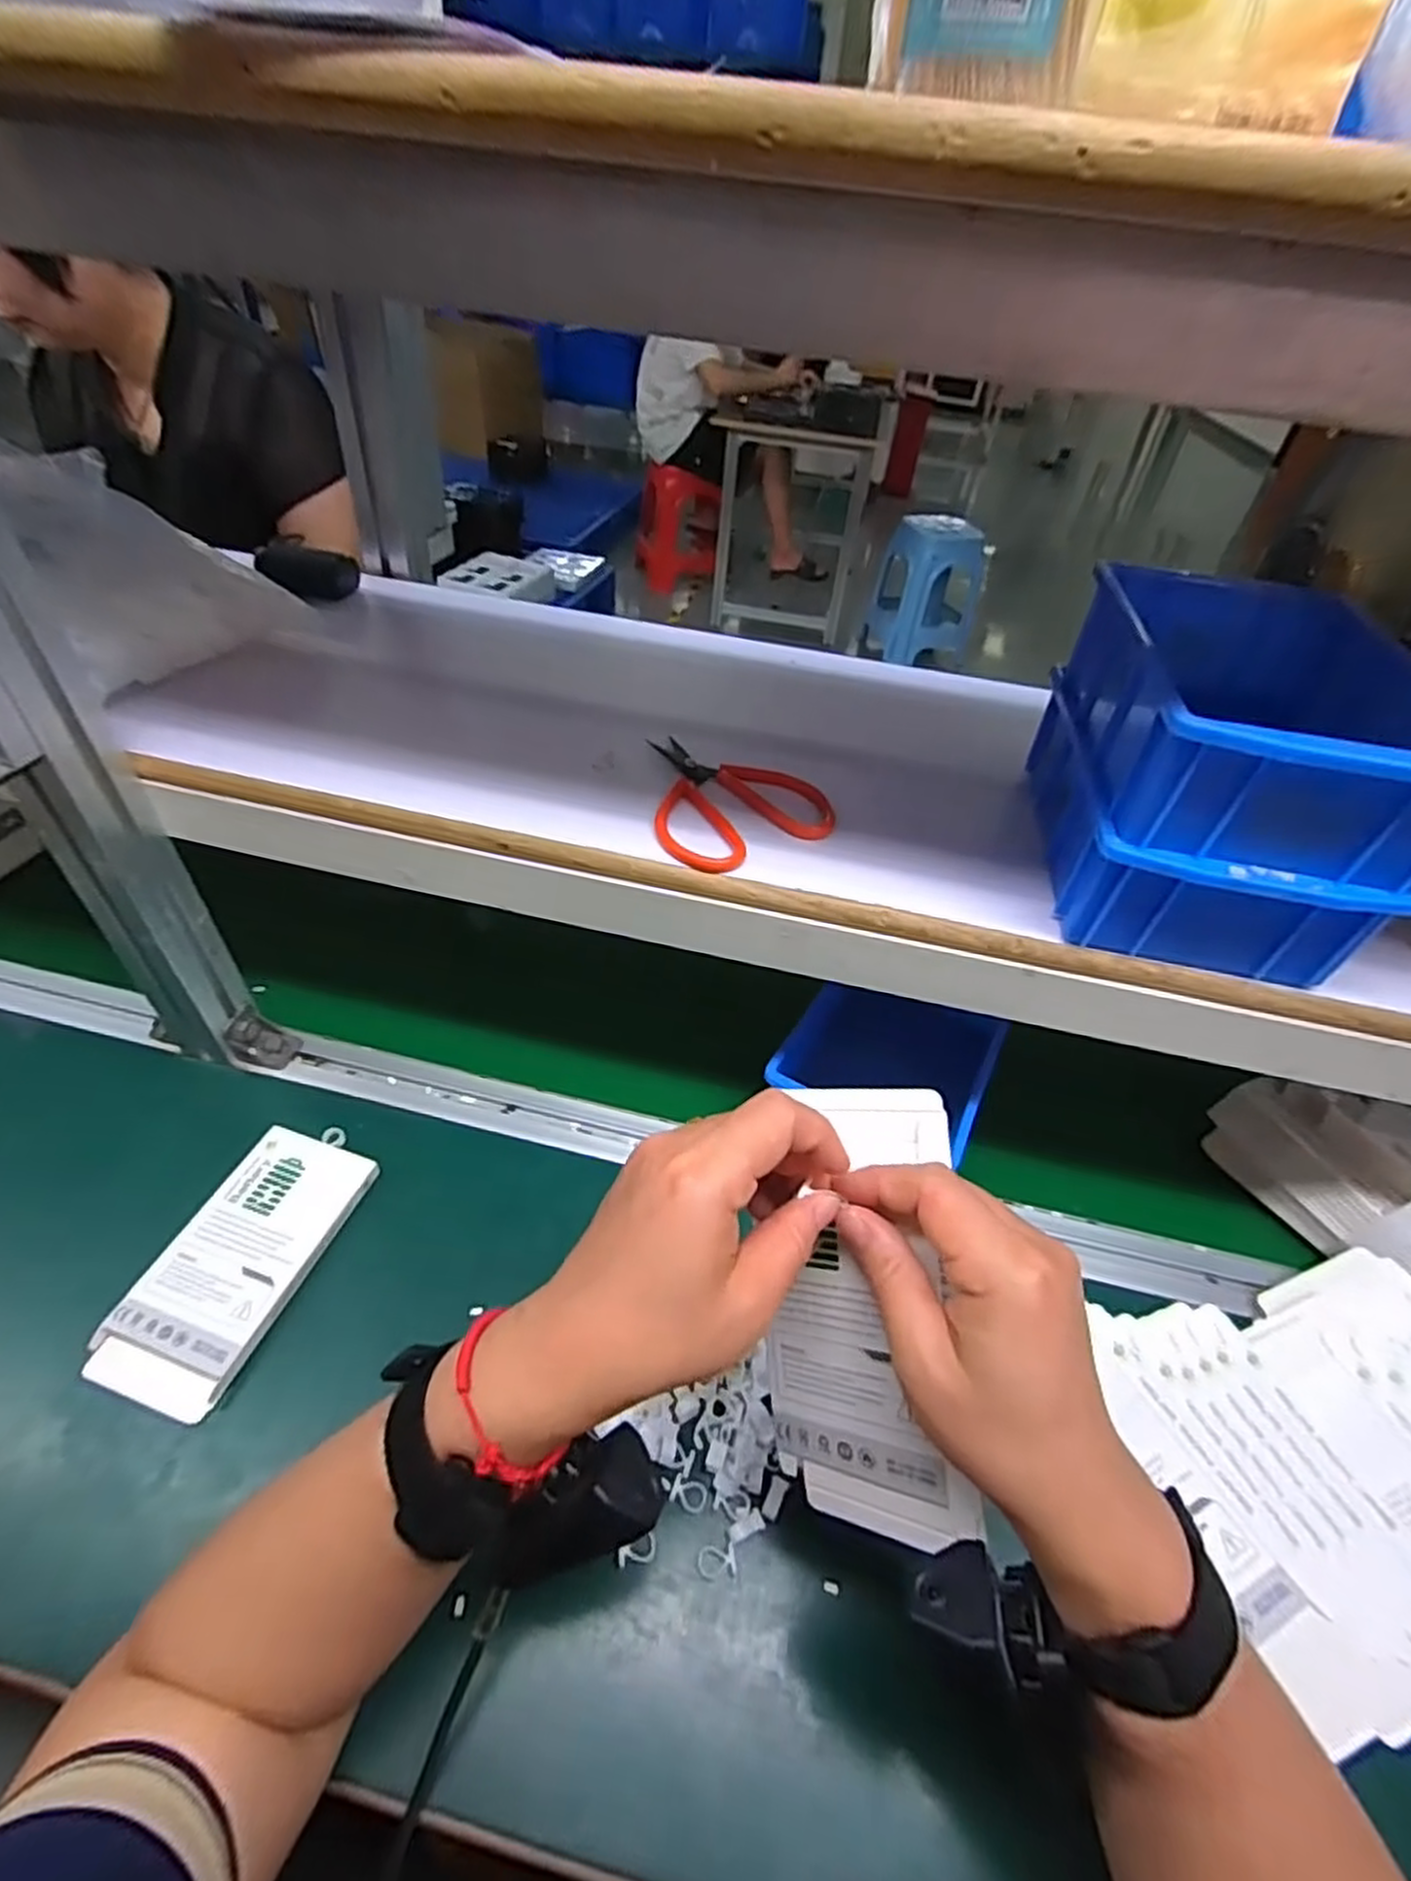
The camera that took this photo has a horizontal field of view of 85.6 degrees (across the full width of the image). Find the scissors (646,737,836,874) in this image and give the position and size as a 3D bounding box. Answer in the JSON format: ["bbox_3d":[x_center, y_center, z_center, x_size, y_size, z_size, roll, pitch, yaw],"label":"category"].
[{"bbox_3d":[0.020,-0.081,0.434,0.098,0.017,0.109,-2,44,-9],"label":"scissors"}]

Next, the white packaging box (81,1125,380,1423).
[{"bbox_3d":[-0.271,0.185,0.450,0.078,0.017,0.160,15,44,9],"label":"white packaging box"}]

